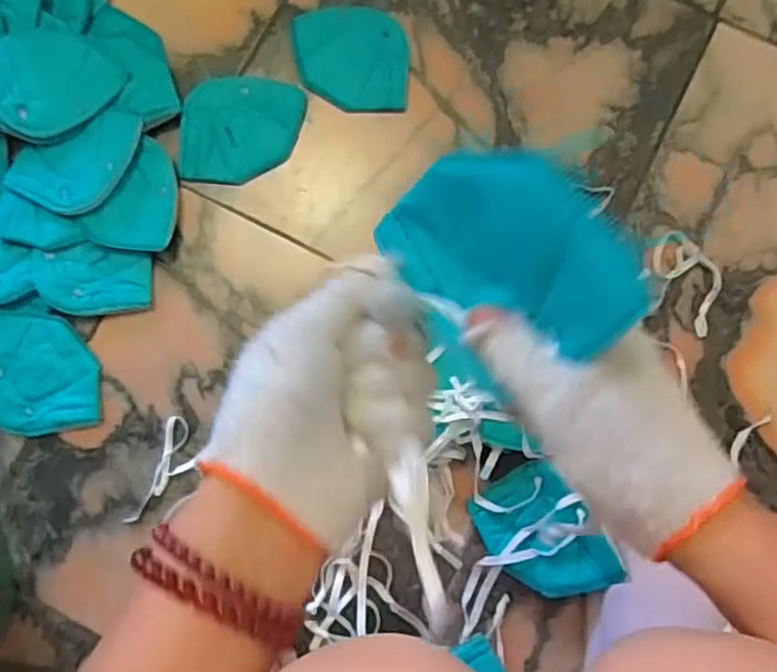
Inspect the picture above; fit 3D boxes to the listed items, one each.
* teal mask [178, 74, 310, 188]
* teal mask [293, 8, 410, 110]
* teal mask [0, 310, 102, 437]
[{"bbox_3d":[-0.143,-0.203,0.674,0.116,0.009,0.108,2,82,2],"label":"teal mask"},{"bbox_3d":[-0.036,-0.277,0.685,0.111,0.008,0.112,-1,81,1],"label":"teal mask"},{"bbox_3d":[-0.325,0.034,0.641,0.096,0.018,0.113,-7,81,1],"label":"teal mask"}]

